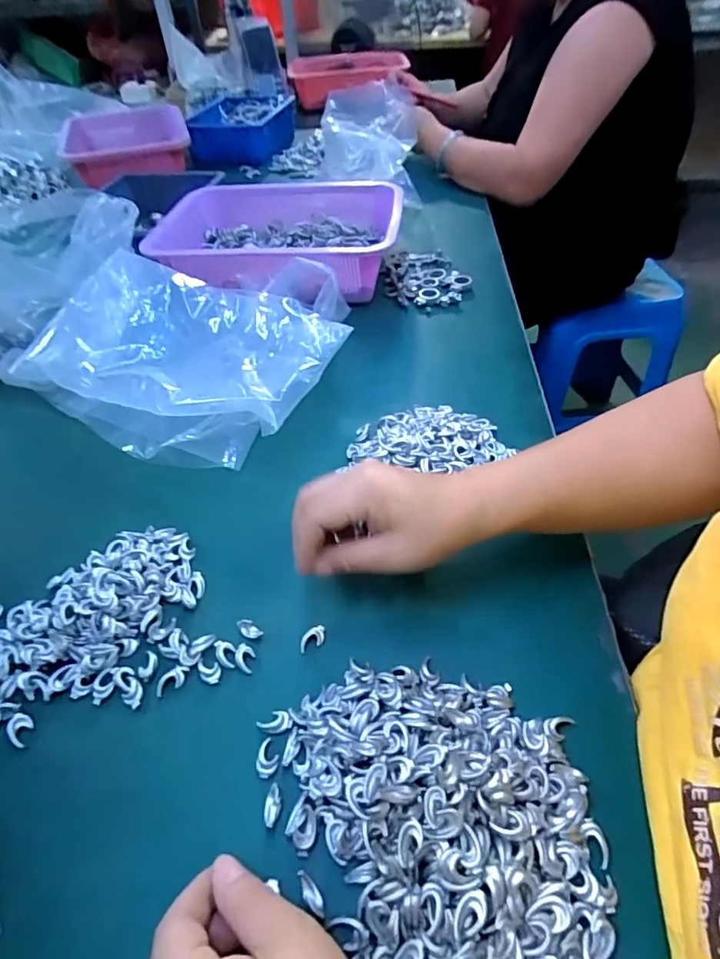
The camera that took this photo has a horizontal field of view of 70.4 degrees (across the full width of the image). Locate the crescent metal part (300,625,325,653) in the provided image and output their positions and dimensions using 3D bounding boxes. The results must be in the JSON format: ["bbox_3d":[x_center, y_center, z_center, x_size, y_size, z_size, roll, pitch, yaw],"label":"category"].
[{"bbox_3d":[-0.031,0.105,0.337,0.021,0.005,0.011,-32,54,-25],"label":"crescent metal part"}]

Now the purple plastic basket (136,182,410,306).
[{"bbox_3d":[-0.112,-0.320,0.686,0.315,0.079,0.273,5,48,6],"label":"purple plastic basket"}]

